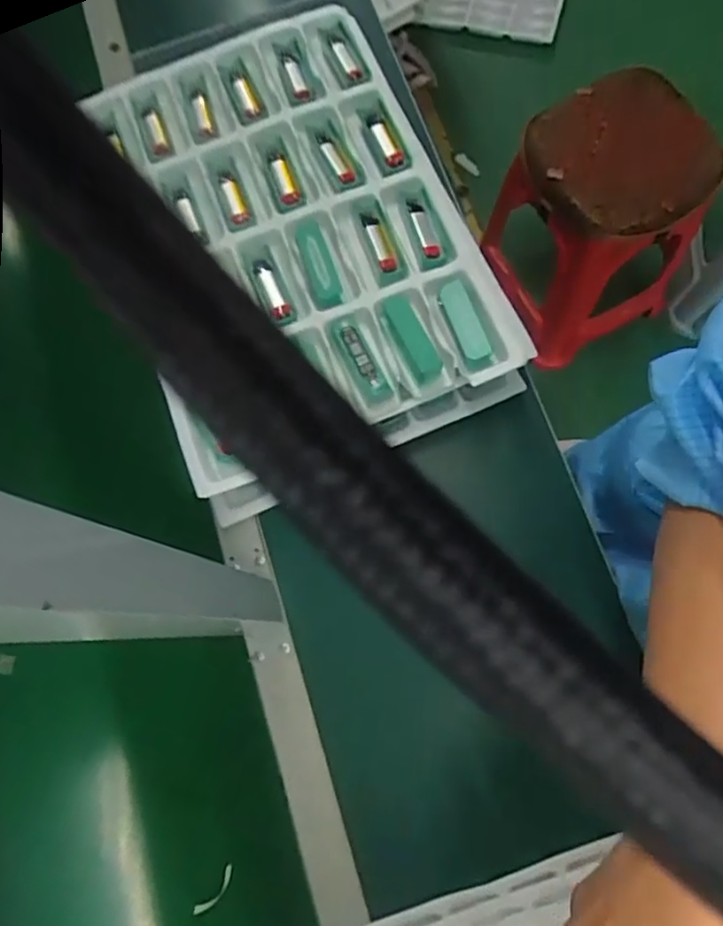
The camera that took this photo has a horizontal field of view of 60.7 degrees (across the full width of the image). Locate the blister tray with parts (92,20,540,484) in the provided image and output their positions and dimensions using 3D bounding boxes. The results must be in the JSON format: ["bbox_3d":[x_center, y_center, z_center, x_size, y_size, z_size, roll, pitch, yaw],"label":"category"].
[{"bbox_3d":[-0.074,-0.237,0.605,0.315,0.033,0.450,-21,76,-4],"label":"blister tray with parts"}]

